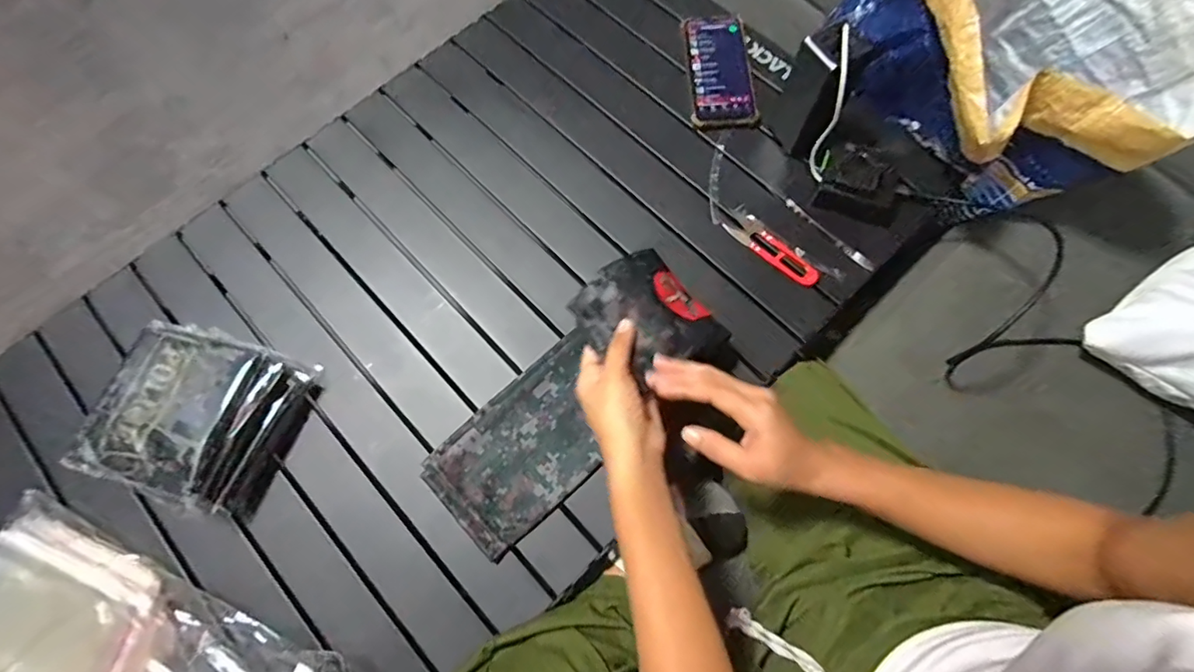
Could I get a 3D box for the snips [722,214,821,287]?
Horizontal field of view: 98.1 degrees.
[{"bbox_3d":[0.194,-0.096,0.570,0.113,0.009,0.032,42,77,13],"label":"snips"}]

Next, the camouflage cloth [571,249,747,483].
[{"bbox_3d":[0.049,-0.016,0.473,0.116,0.057,0.112,-39,75,-11],"label":"camouflage cloth"}]

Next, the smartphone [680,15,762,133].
[{"bbox_3d":[0.153,-0.328,0.645,0.080,0.018,0.170,-2,72,0],"label":"smartphone"}]

